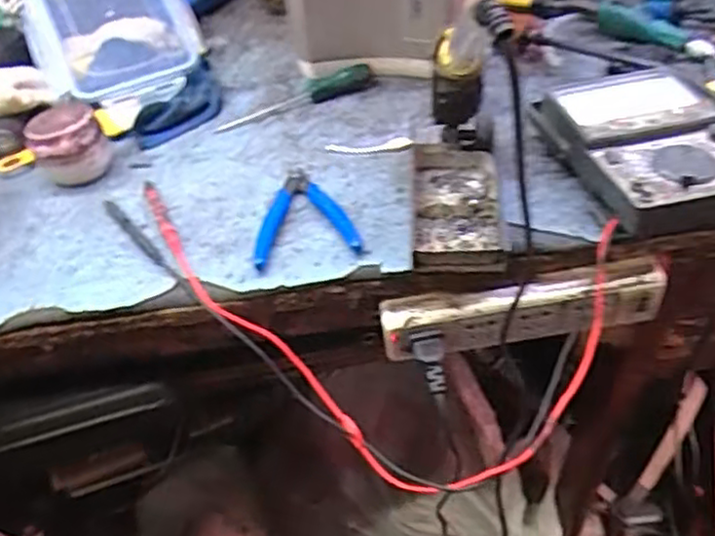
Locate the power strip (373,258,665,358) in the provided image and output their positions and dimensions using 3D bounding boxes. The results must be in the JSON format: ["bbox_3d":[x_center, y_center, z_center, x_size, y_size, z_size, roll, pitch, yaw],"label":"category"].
[{"bbox_3d":[0.126,0.033,0.540,0.212,0.052,0.026,-9,43,-2],"label":"power strip"}]

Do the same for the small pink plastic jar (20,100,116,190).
[{"bbox_3d":[-0.245,-0.107,0.609,0.058,0.059,0.054,-3,43,3],"label":"small pink plastic jar"}]

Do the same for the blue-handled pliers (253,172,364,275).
[{"bbox_3d":[-0.045,-0.043,0.554,0.080,0.014,0.107,-11,44,-5],"label":"blue-handled pliers"}]

